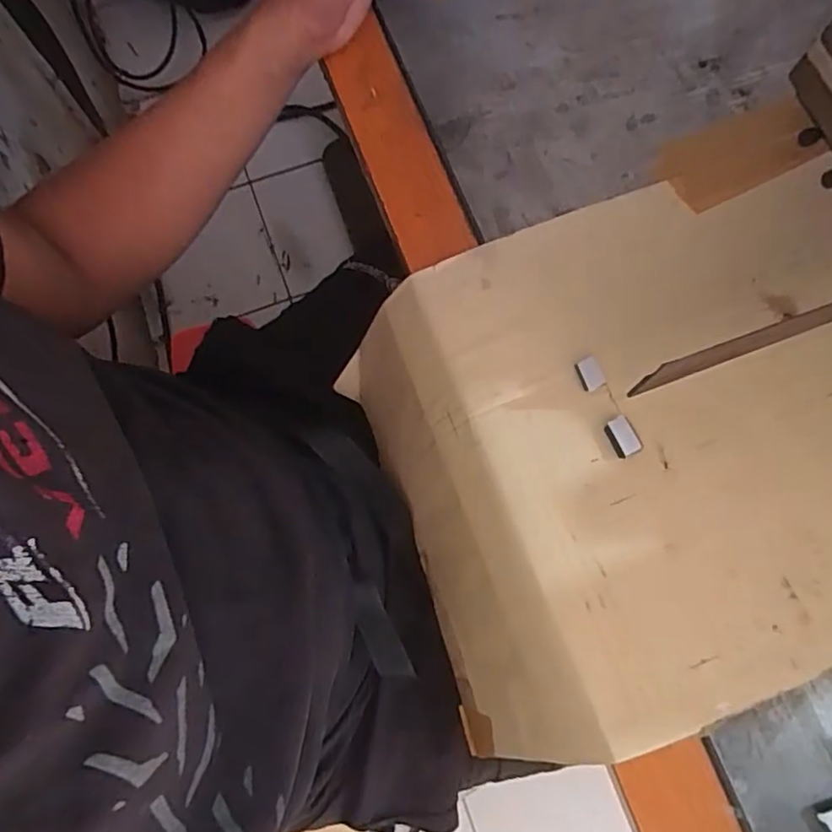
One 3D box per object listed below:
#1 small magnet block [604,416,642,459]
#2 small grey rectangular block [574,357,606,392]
[{"bbox_3d":[0.123,0.013,0.361,0.015,0.005,0.023,-28,77,-6],"label":"small magnet block"},{"bbox_3d":[0.107,-0.026,0.372,0.014,0.004,0.019,-24,76,-5],"label":"small grey rectangular block"}]

